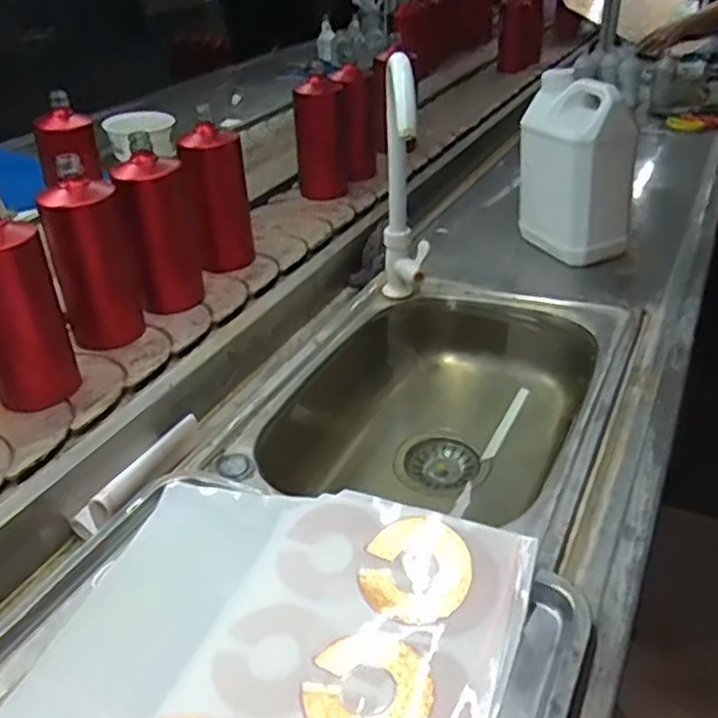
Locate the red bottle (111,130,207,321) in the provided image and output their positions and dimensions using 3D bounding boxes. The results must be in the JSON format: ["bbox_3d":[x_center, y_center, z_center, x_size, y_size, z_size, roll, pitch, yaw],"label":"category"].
[{"bbox_3d":[-0.244,-0.155,0.889,0.082,0.182,0.085,-13,35,-10],"label":"red bottle"}]

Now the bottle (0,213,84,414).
[{"bbox_3d":[-0.335,-0.046,0.716,0.084,0.198,0.066,-19,37,-18],"label":"bottle"}]

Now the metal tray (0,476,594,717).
[{"bbox_3d":[-0.064,0.201,0.487,0.377,0.039,0.290,12,36,22],"label":"metal tray"}]

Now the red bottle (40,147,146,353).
[{"bbox_3d":[-0.293,-0.110,0.810,0.085,0.189,0.078,-19,37,-18],"label":"red bottle"}]

